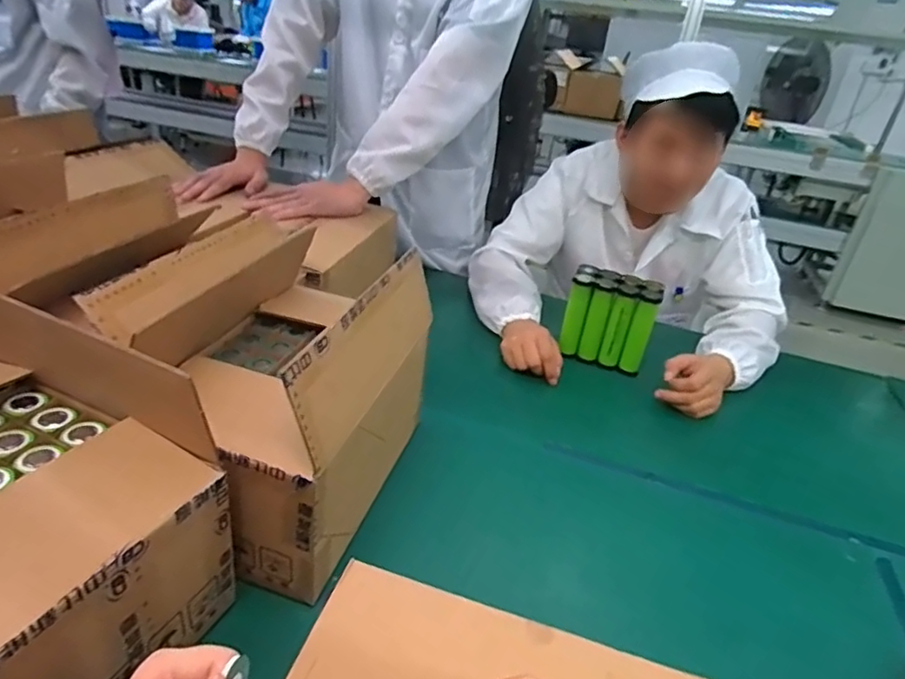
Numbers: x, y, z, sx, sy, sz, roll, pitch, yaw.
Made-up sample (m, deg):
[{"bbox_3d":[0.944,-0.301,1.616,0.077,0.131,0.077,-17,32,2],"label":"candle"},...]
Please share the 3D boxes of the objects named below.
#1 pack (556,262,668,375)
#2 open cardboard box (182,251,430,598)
[{"bbox_3d":[0.256,-0.033,0.935,0.134,0.140,0.059,16,30,16],"label":"pack"},{"bbox_3d":[-0.159,0.052,0.601,0.188,0.235,0.284,13,30,12],"label":"open cardboard box"}]

